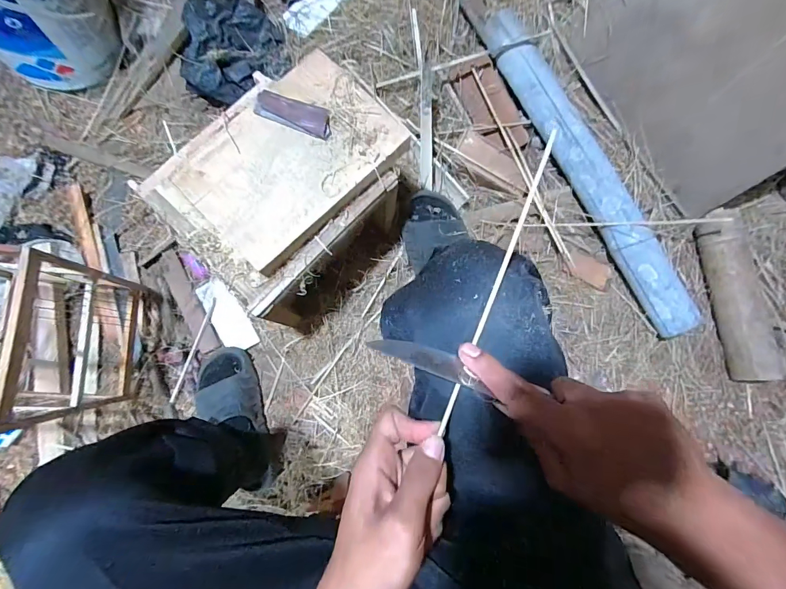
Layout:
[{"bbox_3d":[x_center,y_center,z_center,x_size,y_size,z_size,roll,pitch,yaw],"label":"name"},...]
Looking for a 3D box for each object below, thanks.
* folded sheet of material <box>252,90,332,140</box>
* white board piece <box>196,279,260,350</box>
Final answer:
[{"bbox_3d":[-0.137,-0.253,0.535,0.108,0.023,0.040,22,83,4],"label":"folded sheet of material"},{"bbox_3d":[-0.340,0.045,0.781,0.069,0.010,0.155,-32,83,-4],"label":"white board piece"}]

